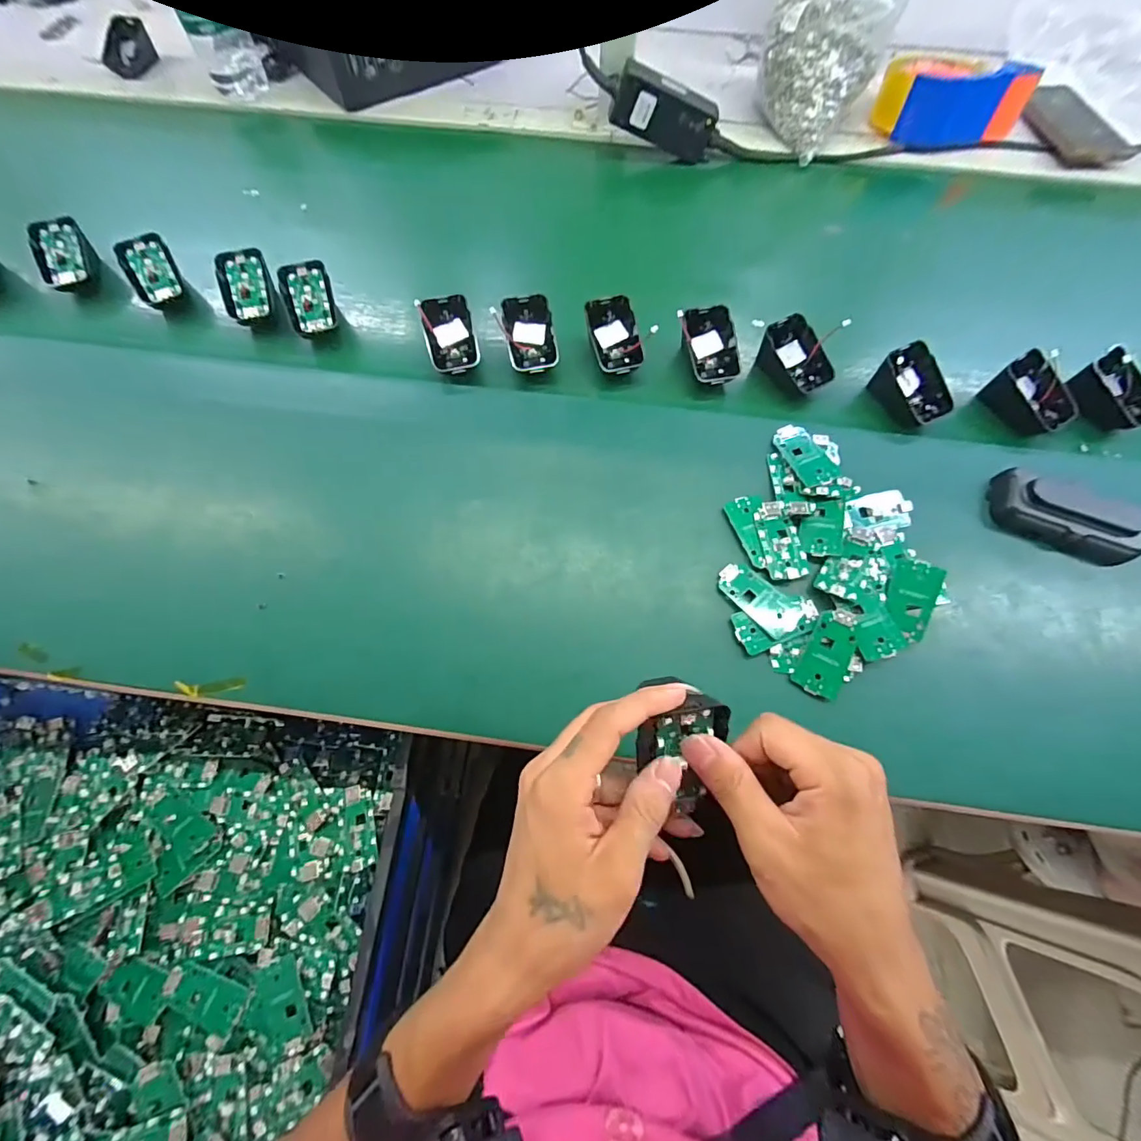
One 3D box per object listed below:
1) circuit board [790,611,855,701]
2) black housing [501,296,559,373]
[{"bbox_3d":[0.185,0.062,0.360,0.031,0.004,0.057,27,82,16],"label":"circuit board"},{"bbox_3d":[-0.037,-0.215,0.454,0.043,0.013,0.071,-10,87,-5],"label":"black housing"}]

